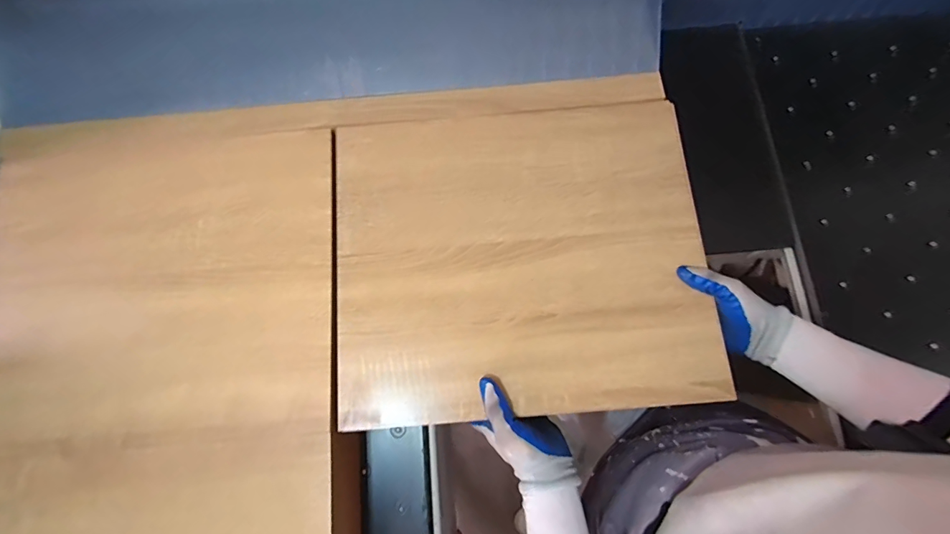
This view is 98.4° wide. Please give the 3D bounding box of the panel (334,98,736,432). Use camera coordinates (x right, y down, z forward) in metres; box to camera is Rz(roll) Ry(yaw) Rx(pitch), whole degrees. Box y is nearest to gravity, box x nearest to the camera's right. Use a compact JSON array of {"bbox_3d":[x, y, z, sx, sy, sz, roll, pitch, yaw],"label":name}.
[{"bbox_3d":[0.054,-0.018,0.501,0.439,0.023,0.374,-5,76,-2],"label":"panel"}]

